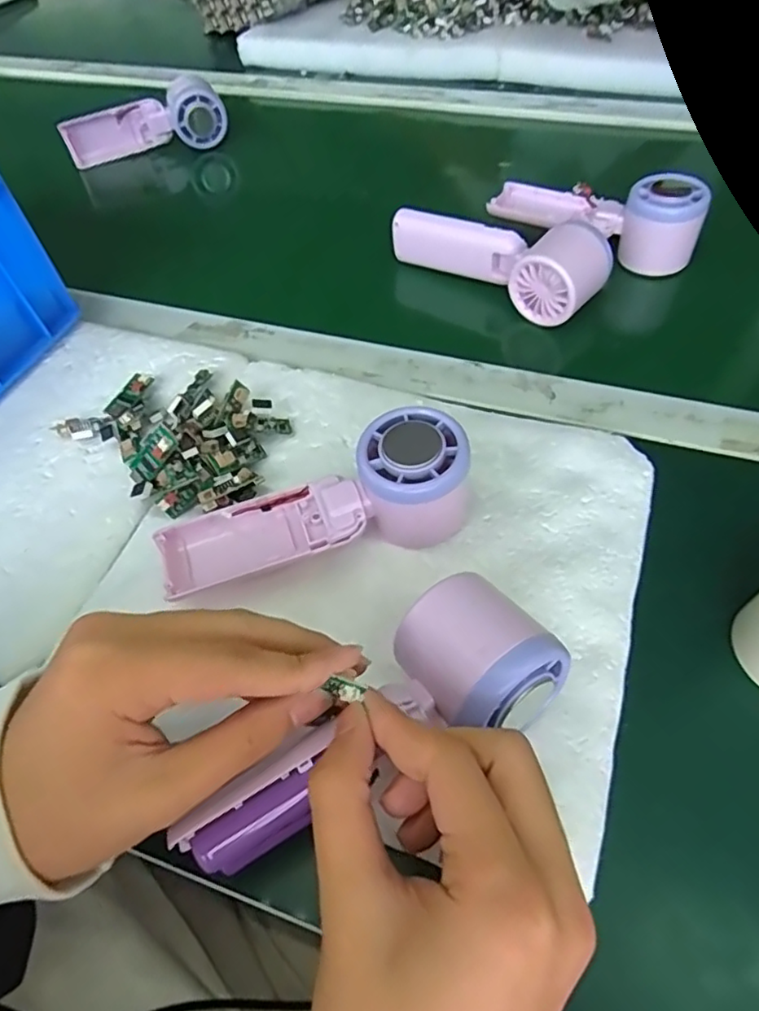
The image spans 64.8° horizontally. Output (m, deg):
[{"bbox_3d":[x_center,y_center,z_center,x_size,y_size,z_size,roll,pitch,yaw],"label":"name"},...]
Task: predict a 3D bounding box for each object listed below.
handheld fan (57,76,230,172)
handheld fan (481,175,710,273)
[{"bbox_3d":[-0.250,-0.406,0.643,0.167,0.065,0.045,-16,56,-6],"label":"handheld fan"},{"bbox_3d":[0.176,-0.243,0.480,0.166,0.055,0.051,31,63,23],"label":"handheld fan"}]

